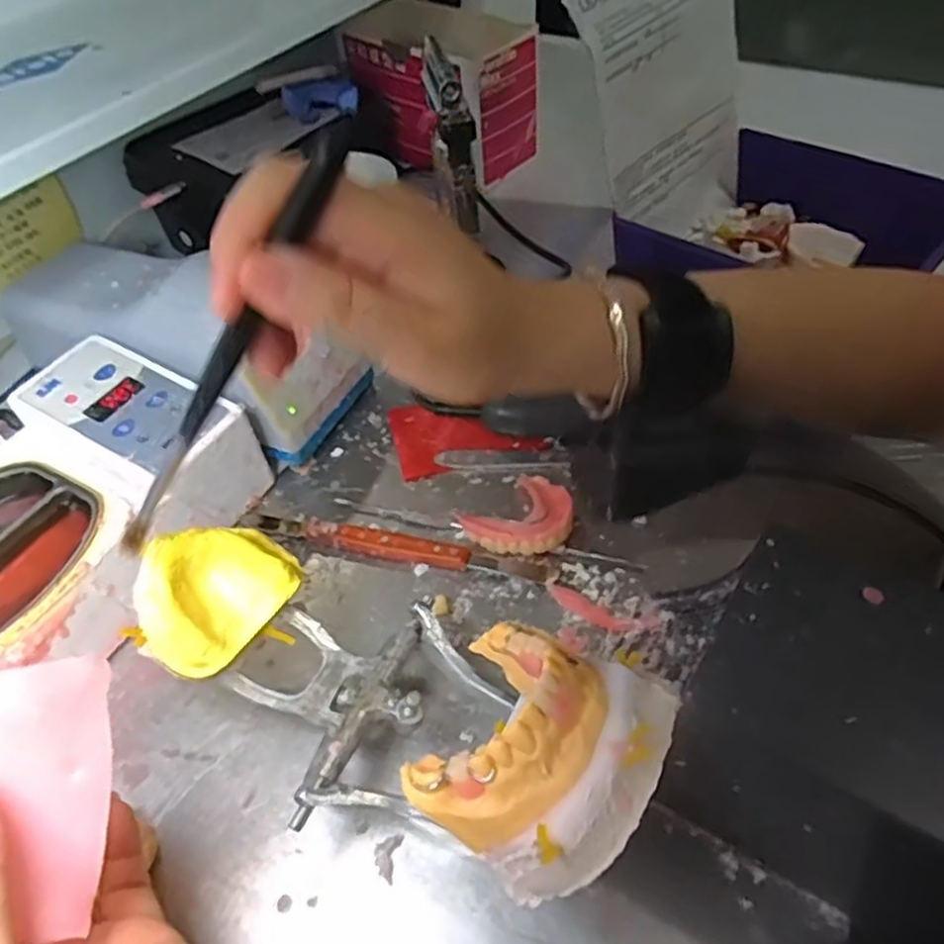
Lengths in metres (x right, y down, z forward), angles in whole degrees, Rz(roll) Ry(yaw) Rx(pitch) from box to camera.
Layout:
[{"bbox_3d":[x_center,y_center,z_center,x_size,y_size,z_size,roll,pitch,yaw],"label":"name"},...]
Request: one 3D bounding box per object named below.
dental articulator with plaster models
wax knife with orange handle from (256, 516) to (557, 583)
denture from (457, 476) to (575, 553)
[{"bbox_3d":[-0.035,0.077,0.263,0.196,0.094,0.078,23,58,17],"label":"dental articulator with plaster models"},{"bbox_3d":[-0.036,0.037,0.364,0.154,0.014,0.013,8,49,13],"label":"wax knife with orange handle"},{"bbox_3d":[0.026,0.025,0.368,0.054,0.021,0.044,-33,53,-22],"label":"denture"}]

